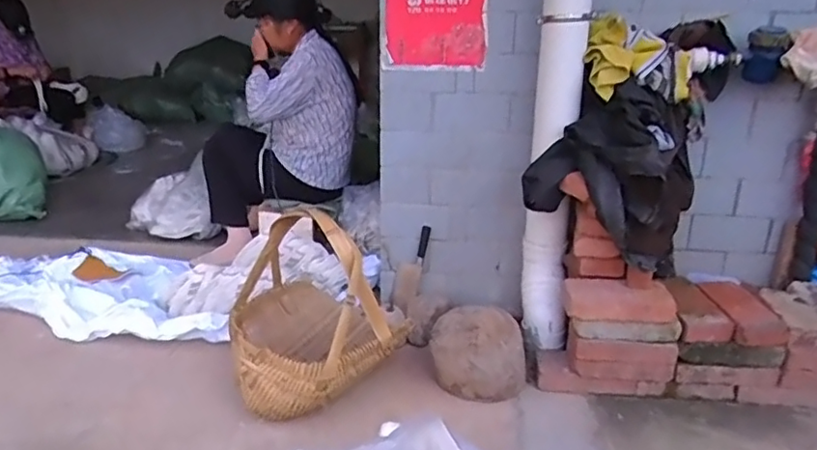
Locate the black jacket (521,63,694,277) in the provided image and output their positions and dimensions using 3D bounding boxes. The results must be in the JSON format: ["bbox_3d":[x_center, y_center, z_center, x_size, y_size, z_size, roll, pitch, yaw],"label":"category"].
[{"bbox_3d":[0.492,-0.122,1.457,0.357,0.388,0.264,13,22,33],"label":"black jacket"}]

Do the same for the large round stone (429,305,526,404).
[{"bbox_3d":[0.173,0.318,1.470,0.230,0.183,0.216,4,21,6],"label":"large round stone"}]

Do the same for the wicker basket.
[{"bbox_3d":[-0.220,0.192,1.432,0.403,0.416,0.419,-5,19,-18],"label":"wicker basket"}]

